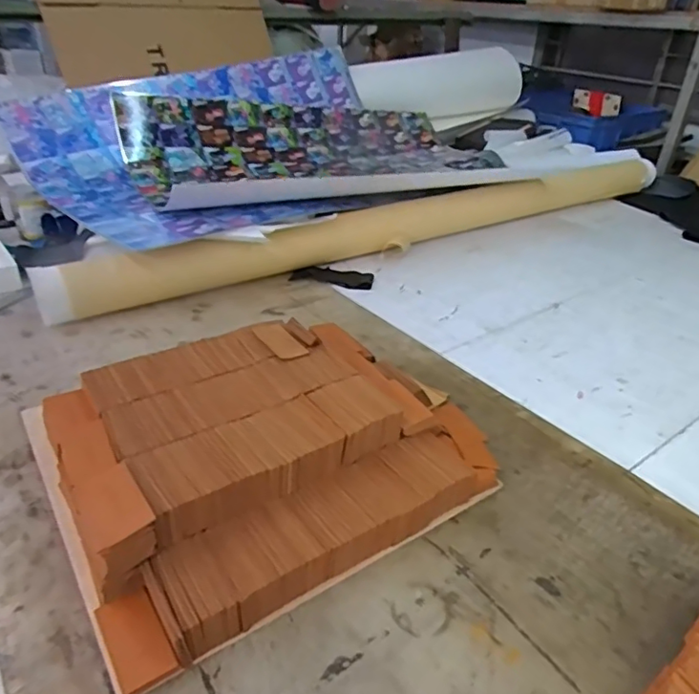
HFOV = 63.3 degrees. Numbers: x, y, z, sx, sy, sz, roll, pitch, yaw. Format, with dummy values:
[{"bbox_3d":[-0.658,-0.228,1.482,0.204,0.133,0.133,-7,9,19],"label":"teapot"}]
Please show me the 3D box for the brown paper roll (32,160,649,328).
[{"bbox_3d":[0.185,-0.285,1.230,1.573,0.088,0.084,-19,38,-30],"label":"brown paper roll"}]

